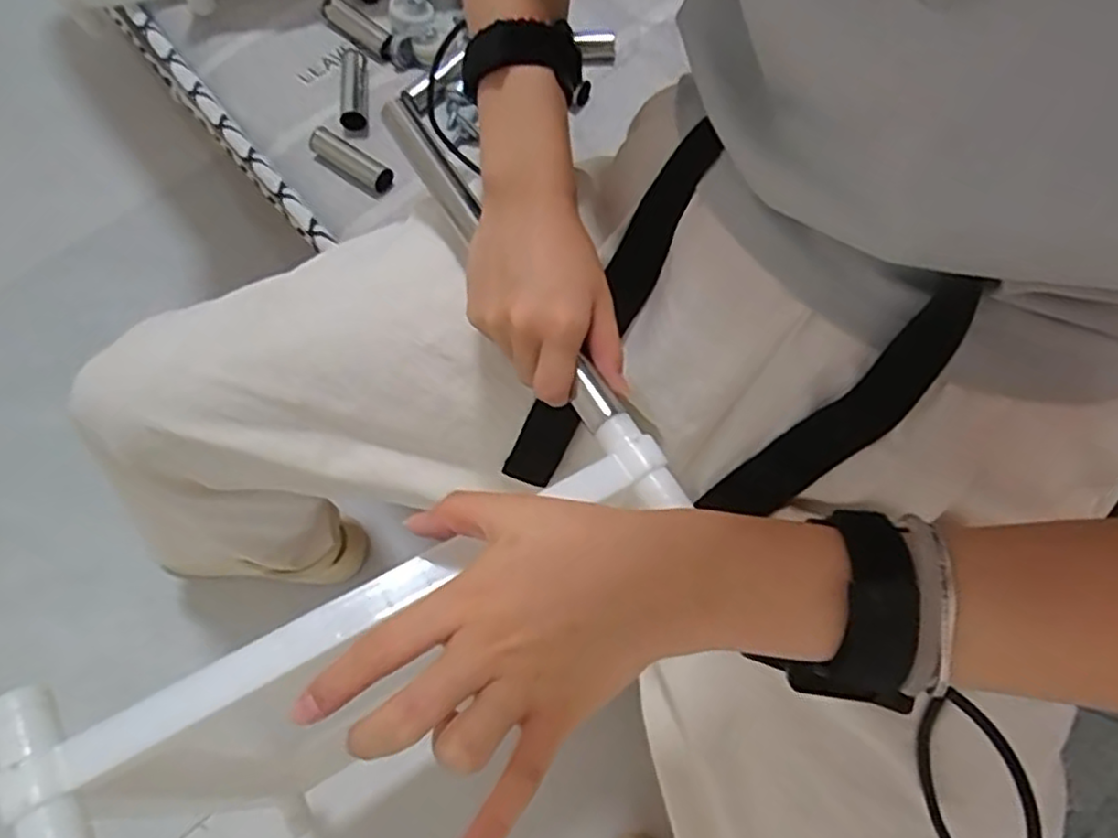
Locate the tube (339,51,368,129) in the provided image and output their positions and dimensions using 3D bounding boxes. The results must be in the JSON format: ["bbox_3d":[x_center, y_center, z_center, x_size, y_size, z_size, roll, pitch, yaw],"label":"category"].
[{"bbox_3d":[-0.181,-0.290,0.624,0.019,0.023,0.082,-5,70,0],"label":"tube"}]

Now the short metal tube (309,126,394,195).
[{"bbox_3d":[-0.174,-0.220,0.599,0.082,0.022,0.025,35,74,13],"label":"short metal tube"}]

